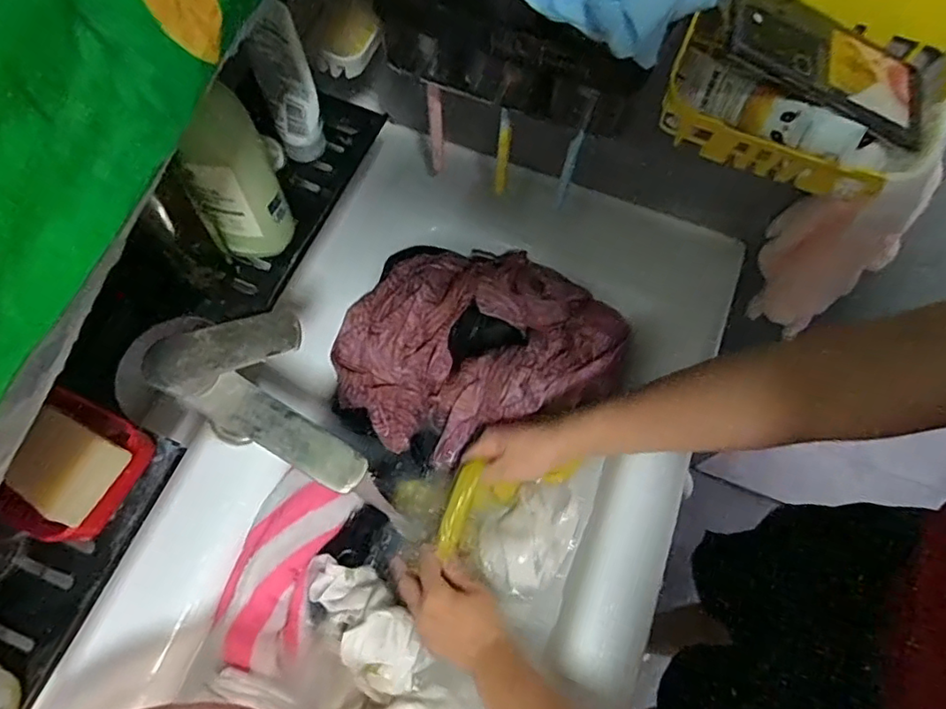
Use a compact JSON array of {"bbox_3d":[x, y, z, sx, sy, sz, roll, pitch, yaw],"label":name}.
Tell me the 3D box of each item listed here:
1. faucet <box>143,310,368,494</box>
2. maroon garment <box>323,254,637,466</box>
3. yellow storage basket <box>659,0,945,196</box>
[{"bbox_3d":[-0.156,0.025,0.442,0.177,0.075,0.093,26,68,9],"label":"faucet"},{"bbox_3d":[0.010,-0.019,0.636,0.316,0.069,0.222,-21,68,-11],"label":"maroon garment"},{"bbox_3d":[0.249,-0.211,0.408,0.192,0.133,0.125,22,67,8],"label":"yellow storage basket"}]

